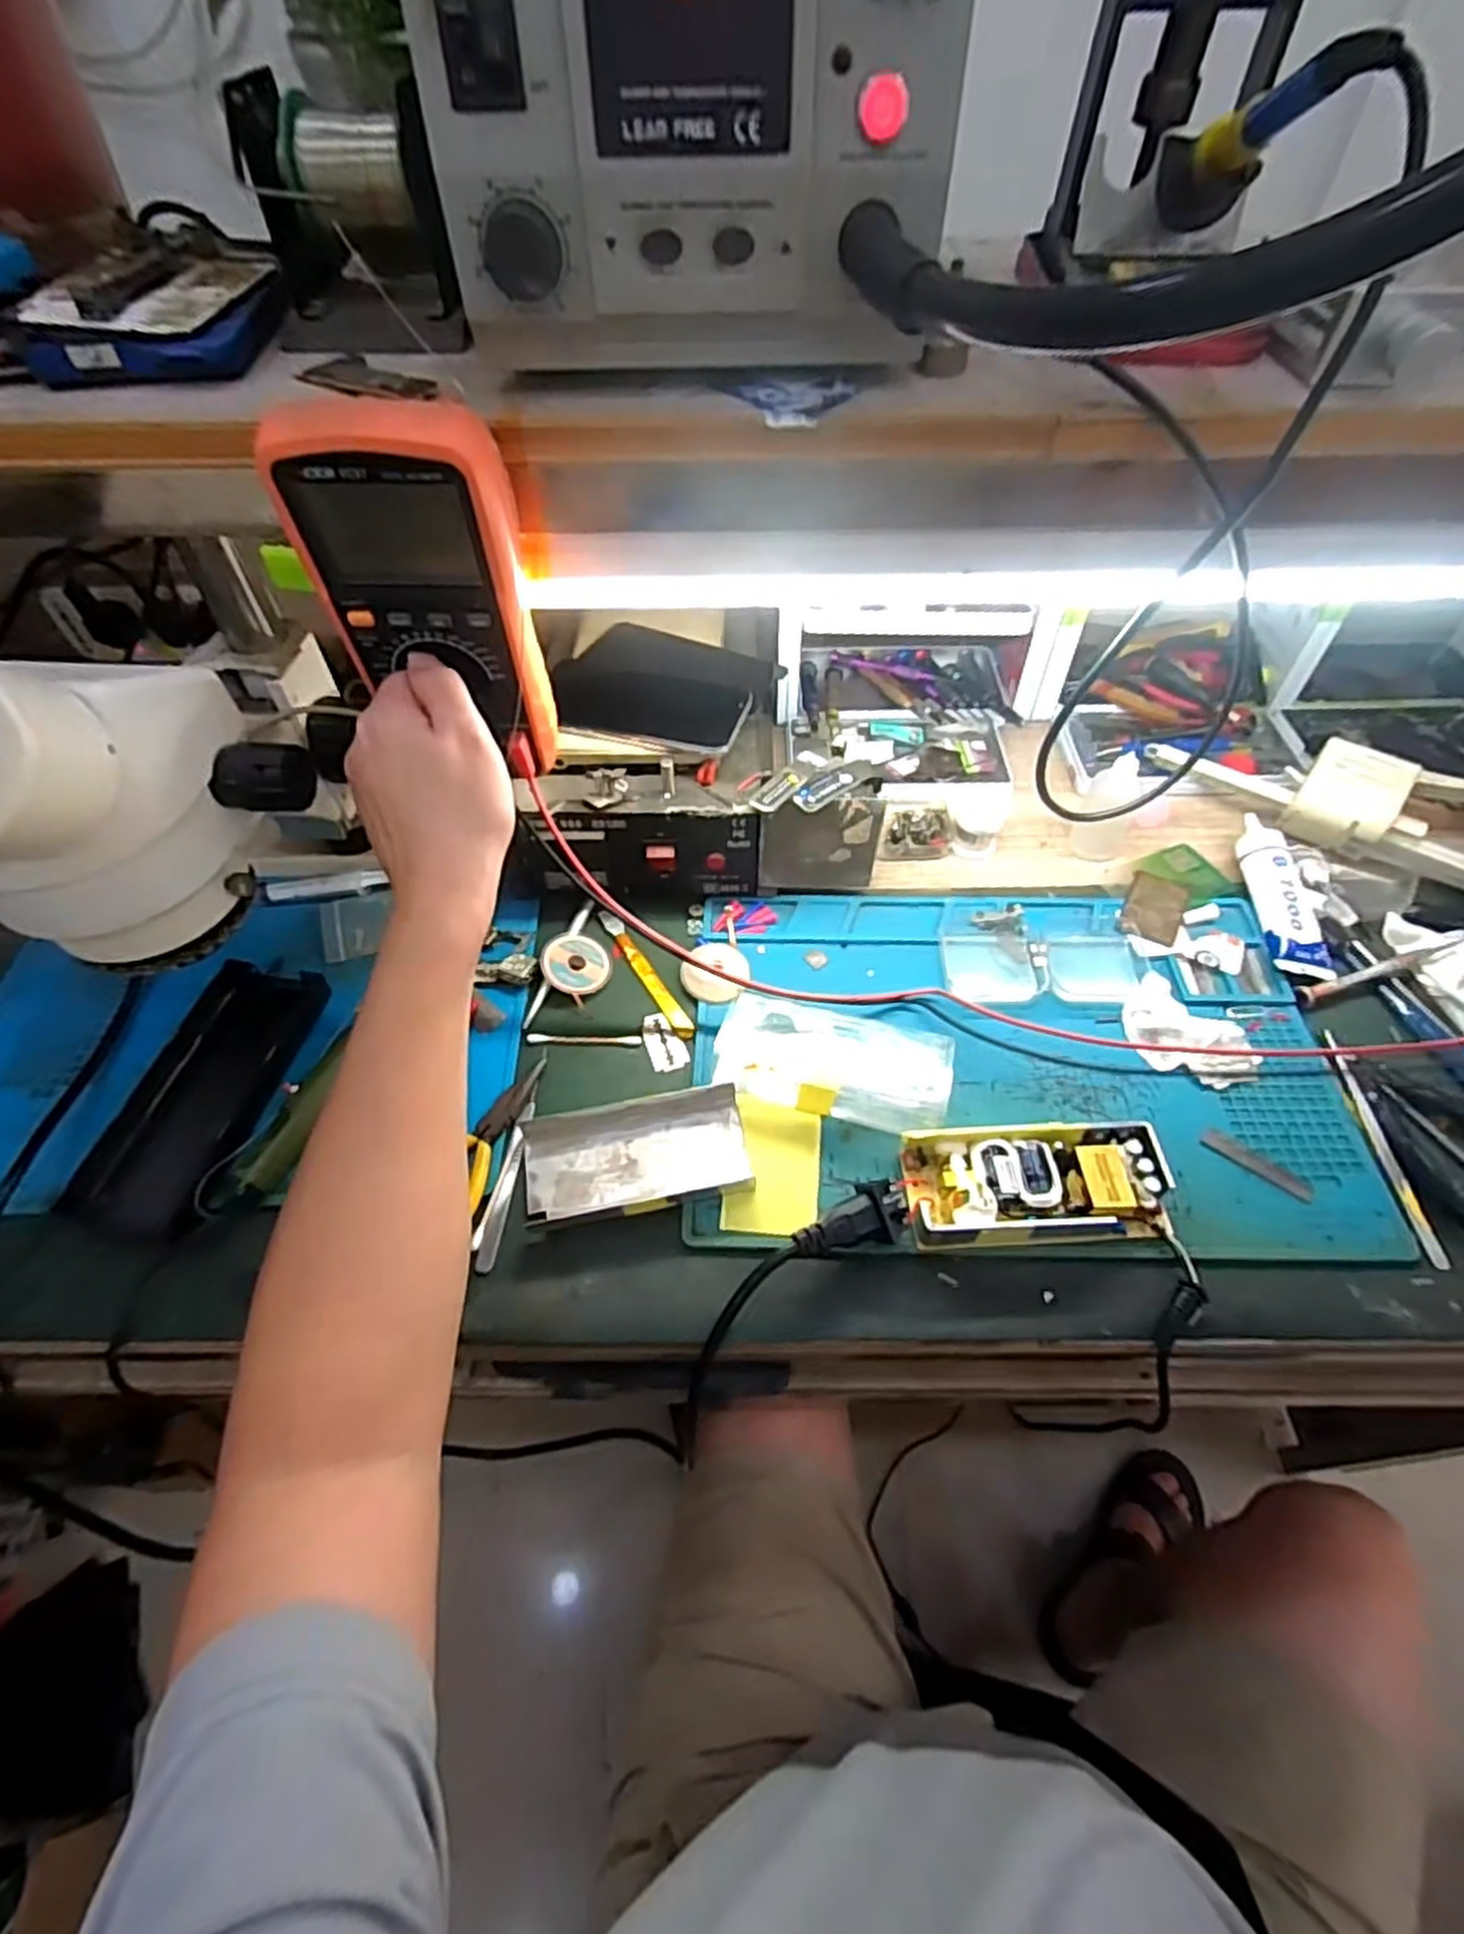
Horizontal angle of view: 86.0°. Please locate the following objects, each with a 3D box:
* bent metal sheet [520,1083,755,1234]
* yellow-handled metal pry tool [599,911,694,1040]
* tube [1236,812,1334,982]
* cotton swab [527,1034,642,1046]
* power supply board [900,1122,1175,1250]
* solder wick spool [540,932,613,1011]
[{"bbox_3d":[-0.054,0.105,0.444,0.123,0.009,0.069,-11,54,-7],"label":"bent metal sheet"},{"bbox_3d":[-0.059,0.002,0.528,0.012,0.004,0.122,-26,58,-17],"label":"yellow-handled metal pry tool"},{"bbox_3d":[0.372,-0.051,0.537,0.037,0.018,0.134,1,54,2],"label":"tube"},{"bbox_3d":[-0.093,0.046,0.497,0.070,0.004,0.006,0,54,1],"label":"cotton swab"},{"bbox_3d":[0.160,0.114,0.418,0.131,0.027,0.064,-5,54,-2],"label":"power supply board"},{"bbox_3d":[-0.103,-0.003,0.522,0.049,0.006,0.044,38,62,8],"label":"solder wick spool"}]

